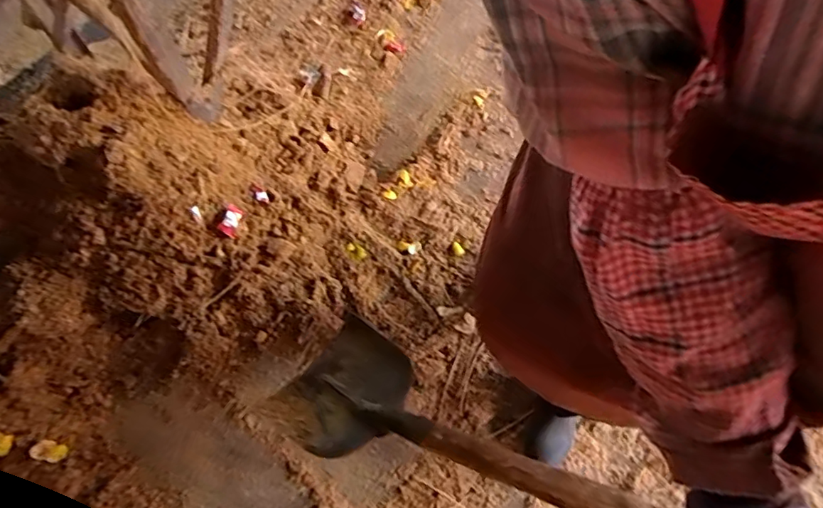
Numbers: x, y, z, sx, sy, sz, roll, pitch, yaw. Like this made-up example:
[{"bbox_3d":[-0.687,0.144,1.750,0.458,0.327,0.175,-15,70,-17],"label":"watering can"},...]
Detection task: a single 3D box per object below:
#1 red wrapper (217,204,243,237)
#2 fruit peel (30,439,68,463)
[{"bbox_3d":[-0.408,-0.077,1.198,0.037,0.011,0.065,26,78,-21],"label":"red wrapper"},{"bbox_3d":[-0.729,0.396,1.067,0.062,0.005,0.039,22,58,-20],"label":"fruit peel"}]

